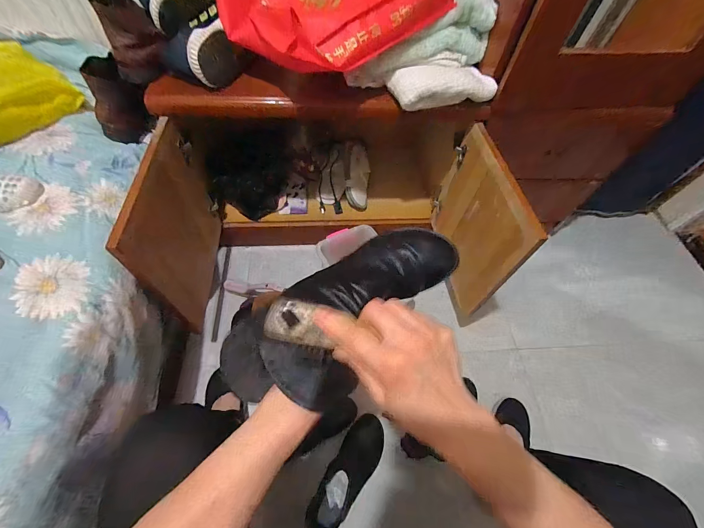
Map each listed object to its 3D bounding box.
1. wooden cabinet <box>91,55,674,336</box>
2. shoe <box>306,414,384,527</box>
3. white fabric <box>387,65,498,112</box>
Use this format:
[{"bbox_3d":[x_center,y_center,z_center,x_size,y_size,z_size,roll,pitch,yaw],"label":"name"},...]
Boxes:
[{"bbox_3d":[-0.052,-0.211,0.823,0.710,0.409,0.668,-2,58,-6],"label":"wooden cabinet"},{"bbox_3d":[-0.009,0.476,0.696,0.093,0.078,0.244,31,60,15],"label":"shoe"},{"bbox_3d":[0.180,-0.357,0.619,0.206,0.053,0.072,-6,58,-8],"label":"white fabric"}]

